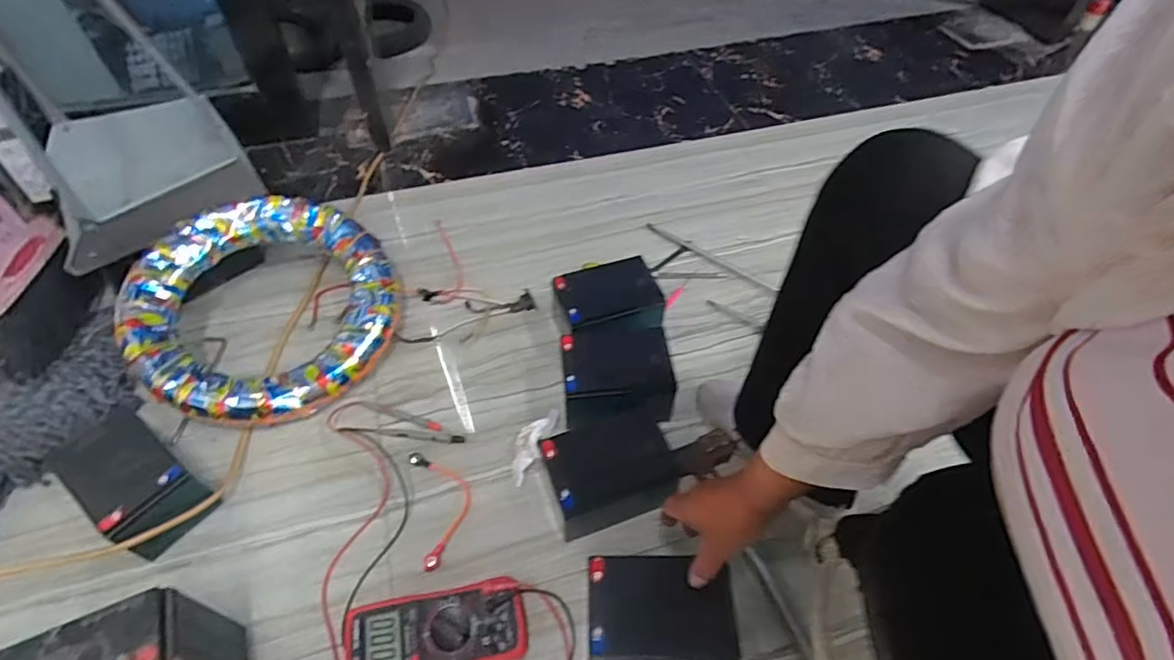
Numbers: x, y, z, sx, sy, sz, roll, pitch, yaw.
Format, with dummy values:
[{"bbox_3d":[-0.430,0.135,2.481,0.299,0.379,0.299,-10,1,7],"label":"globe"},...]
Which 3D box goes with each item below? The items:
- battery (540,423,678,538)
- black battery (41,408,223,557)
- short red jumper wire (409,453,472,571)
[{"bbox_3d":[0.032,0.188,0.756,0.165,0.114,0.110,-16,53,-12],"label":"battery"},{"bbox_3d":[-0.587,0.202,0.753,0.157,0.112,0.106,30,58,23],"label":"black battery"},{"bbox_3d":[-0.193,0.234,0.776,0.072,0.028,0.166,-14,53,-11],"label":"short red jumper wire"}]

